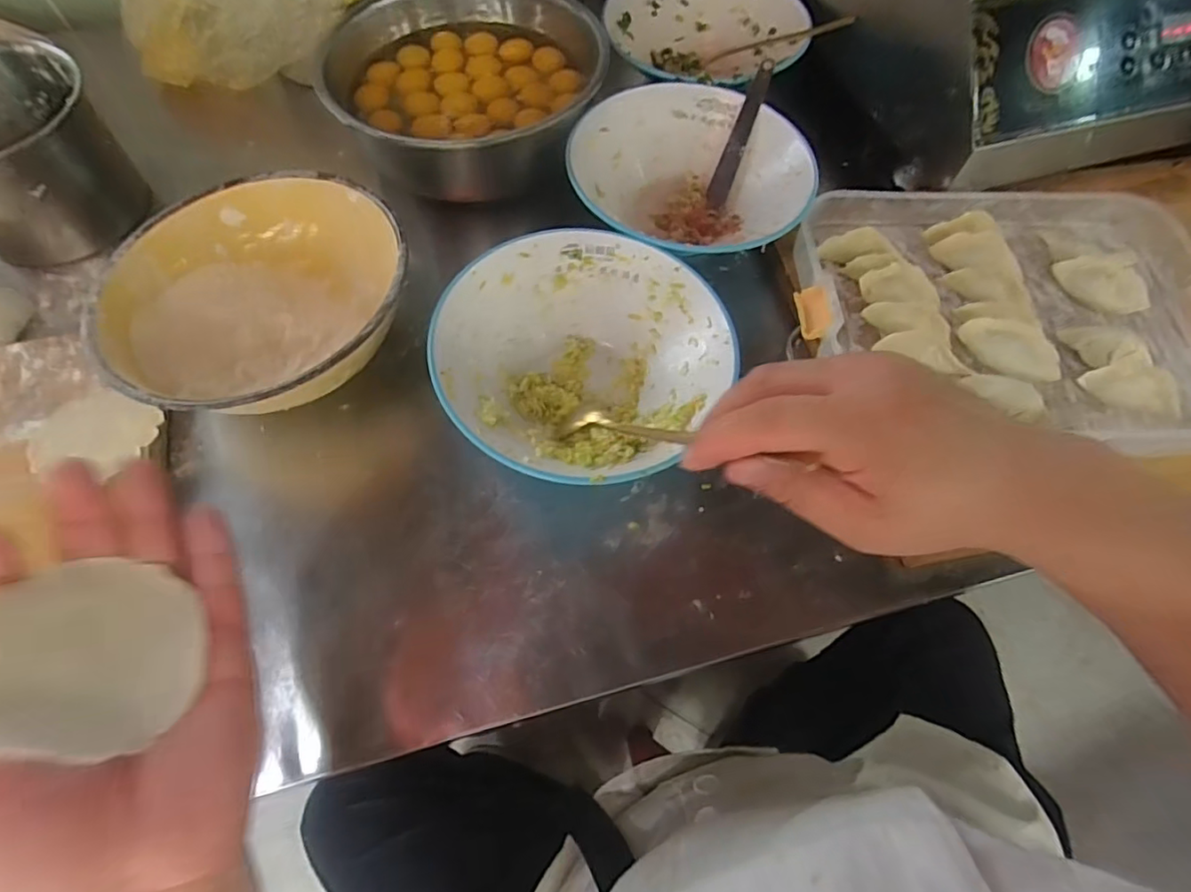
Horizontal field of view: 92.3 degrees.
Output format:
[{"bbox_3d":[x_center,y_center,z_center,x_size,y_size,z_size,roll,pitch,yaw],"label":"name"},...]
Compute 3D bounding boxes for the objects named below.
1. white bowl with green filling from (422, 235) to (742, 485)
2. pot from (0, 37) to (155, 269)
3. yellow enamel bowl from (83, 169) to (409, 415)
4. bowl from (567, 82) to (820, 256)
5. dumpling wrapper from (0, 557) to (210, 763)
[{"bbox_3d":[-0.010,-0.057,0.394,0.179,0.066,0.183,0,64,-1],"label":"white bowl with green filling"},{"bbox_3d":[-0.455,-0.226,0.444,0.135,0.093,0.115,-10,65,-6],"label":"pot"},{"bbox_3d":[-0.226,-0.100,0.398,0.196,0.077,0.187,1,65,-3],"label":"yellow enamel bowl"},{"bbox_3d":[0.073,-0.220,0.474,0.183,0.057,0.169,0,64,-1],"label":"bowl"},{"bbox_3d":[-0.186,0.075,0.206,0.070,0.004,0.067,31,35,-25],"label":"dumpling wrapper"}]

